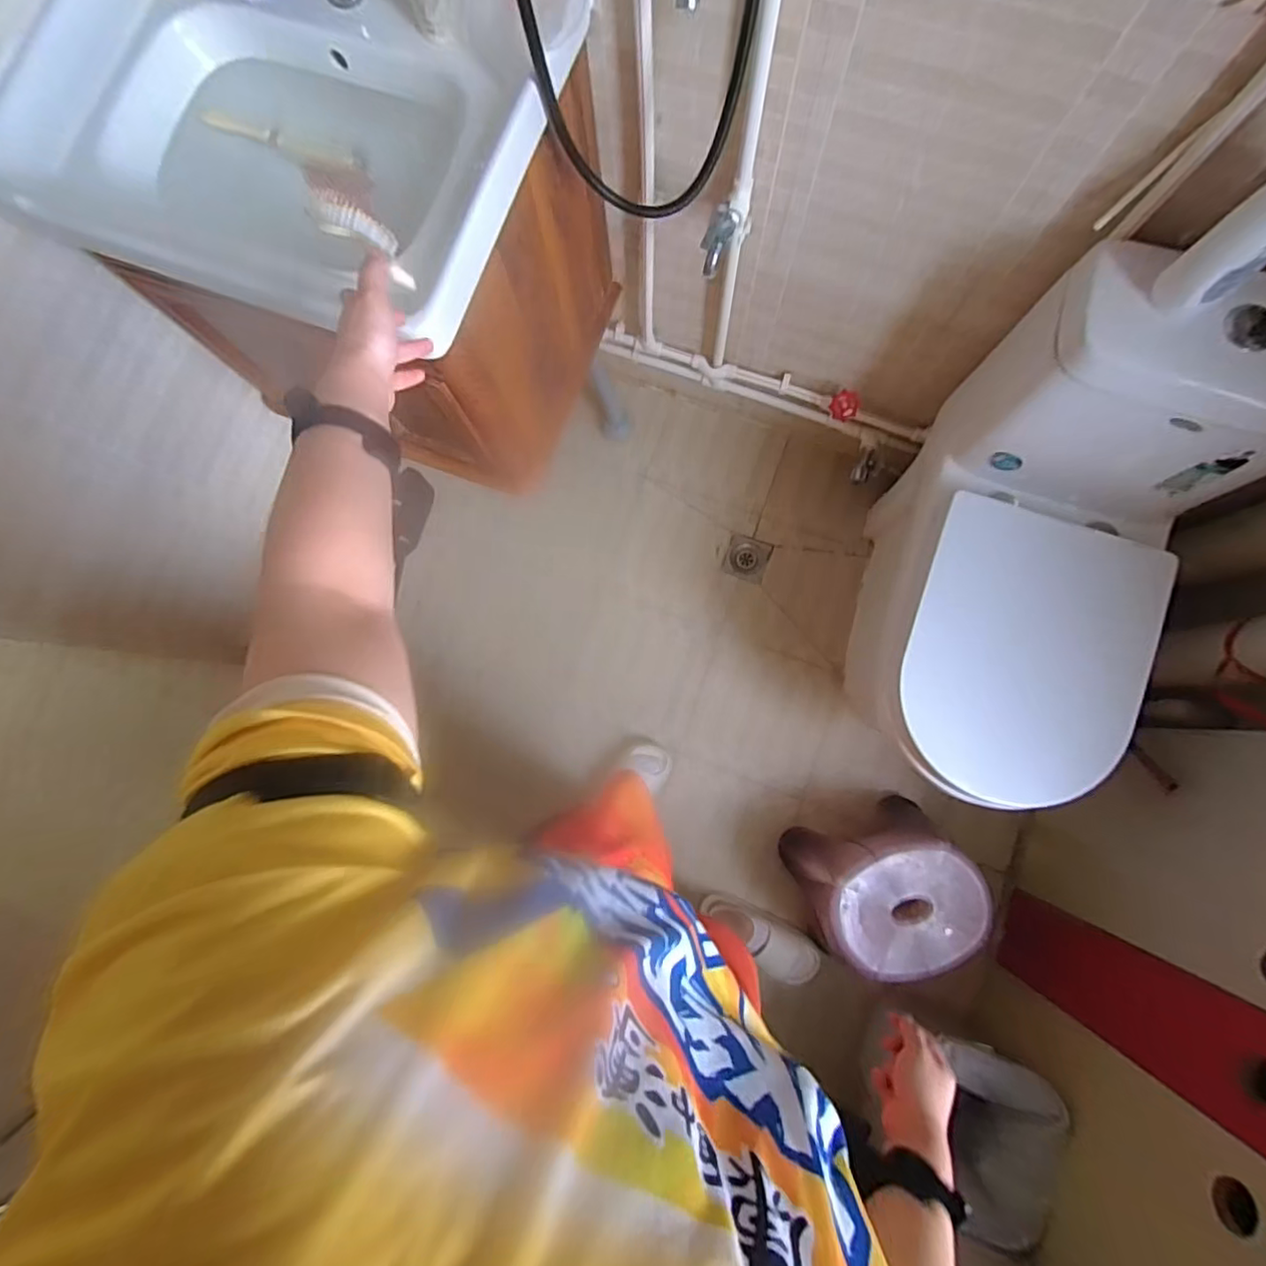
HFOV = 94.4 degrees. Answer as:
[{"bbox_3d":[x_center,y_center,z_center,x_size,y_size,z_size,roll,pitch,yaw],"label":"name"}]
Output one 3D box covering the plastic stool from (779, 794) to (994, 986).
[{"bbox_3d":[0.452,0.468,1.085,0.270,0.223,0.235,-26,83,-1],"label":"plastic stool"}]

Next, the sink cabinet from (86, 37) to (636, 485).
[{"bbox_3d":[-0.349,-0.565,0.929,0.522,0.452,0.456,22,85,4],"label":"sink cabinet"}]

